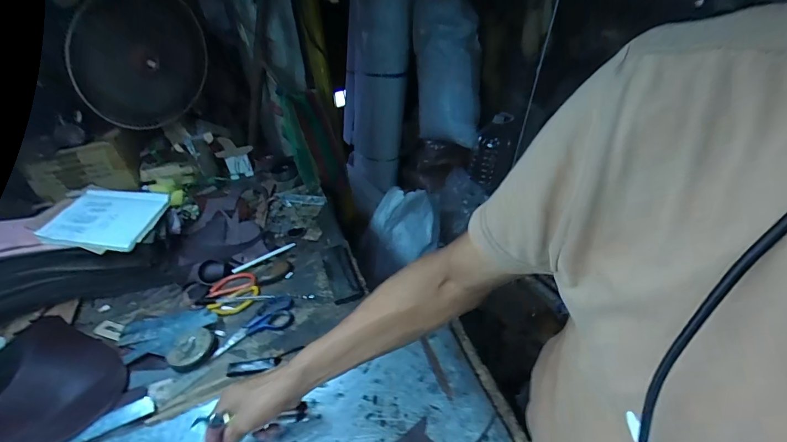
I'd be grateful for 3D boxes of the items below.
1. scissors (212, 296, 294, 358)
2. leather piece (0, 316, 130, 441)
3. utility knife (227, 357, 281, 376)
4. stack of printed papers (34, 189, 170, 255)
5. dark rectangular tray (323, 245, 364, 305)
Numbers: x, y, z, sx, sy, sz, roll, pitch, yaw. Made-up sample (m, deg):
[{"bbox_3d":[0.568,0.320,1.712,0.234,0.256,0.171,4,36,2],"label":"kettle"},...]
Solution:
[{"bbox_3d":[-0.255,0.188,0.694,0.147,0.004,0.074,-23,43,-18],"label":"scissors"},{"bbox_3d":[-0.595,0.284,0.583,0.238,0.049,0.273,14,45,24],"label":"leather piece"},{"bbox_3d":[-0.238,0.247,0.639,0.087,0.007,0.024,-7,40,1],"label":"utility knife"},{"bbox_3d":[-0.605,-0.009,0.794,0.211,0.014,0.170,5,43,2],"label":"stack of printed papers"},{"bbox_3d":[-0.107,0.101,0.764,0.053,0.018,0.162,-16,41,-10],"label":"dark rectangular tray"}]

